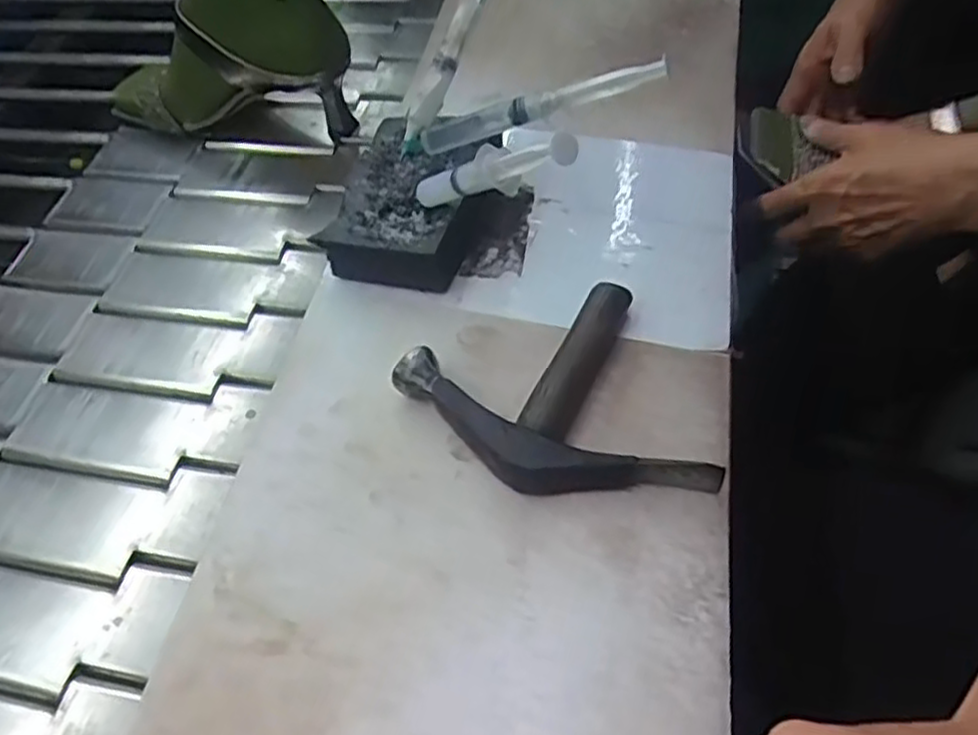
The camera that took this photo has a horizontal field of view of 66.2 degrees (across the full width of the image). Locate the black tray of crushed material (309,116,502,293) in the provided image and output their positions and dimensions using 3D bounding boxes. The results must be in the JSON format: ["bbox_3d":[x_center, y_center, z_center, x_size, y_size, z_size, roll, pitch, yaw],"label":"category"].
[{"bbox_3d":[-0.048,-0.108,0.479,0.088,0.039,0.120,15,55,13],"label":"black tray of crushed material"}]

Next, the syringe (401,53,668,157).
[{"bbox_3d":[0.024,-0.160,0.463,0.168,0.023,0.022,-11,50,20],"label":"syringe"}]

